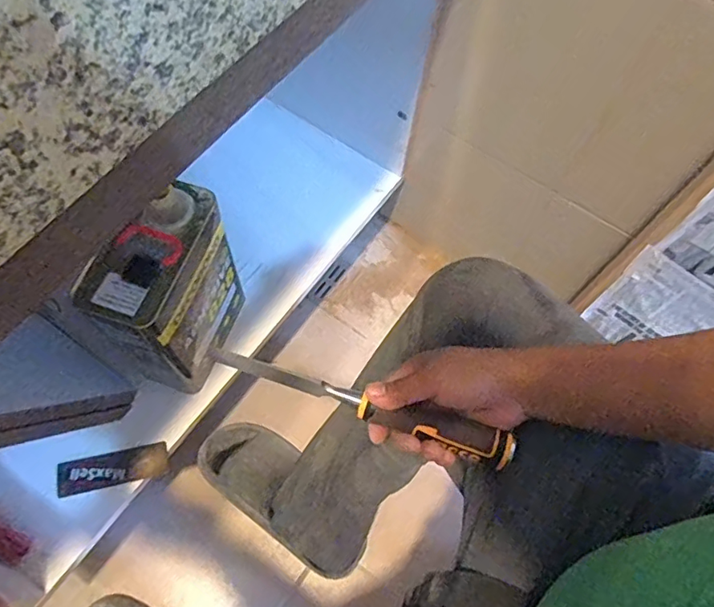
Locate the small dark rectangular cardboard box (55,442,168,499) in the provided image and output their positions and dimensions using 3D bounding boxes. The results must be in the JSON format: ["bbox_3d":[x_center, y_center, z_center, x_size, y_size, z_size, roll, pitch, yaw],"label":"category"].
[{"bbox_3d":[-0.314,0.213,0.687,0.133,0.021,0.043,-11,67,-8],"label":"small dark rectangular cardboard box"}]

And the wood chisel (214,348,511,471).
[{"bbox_3d":[0.002,0.084,0.461,0.268,0.025,0.030,16,66,11],"label":"wood chisel"}]

